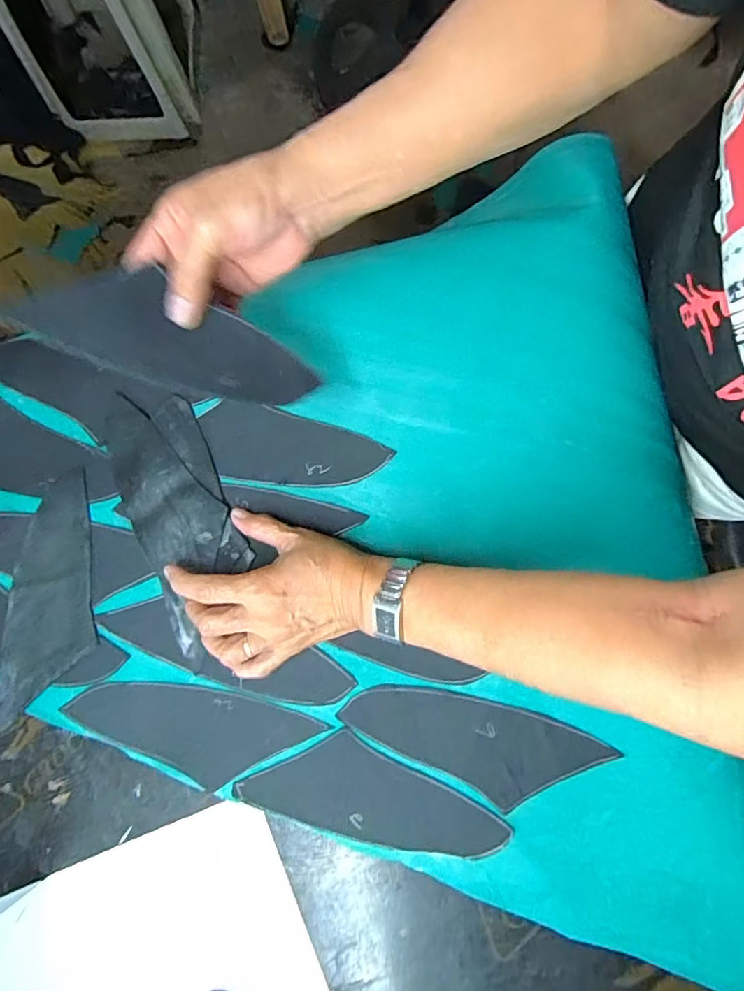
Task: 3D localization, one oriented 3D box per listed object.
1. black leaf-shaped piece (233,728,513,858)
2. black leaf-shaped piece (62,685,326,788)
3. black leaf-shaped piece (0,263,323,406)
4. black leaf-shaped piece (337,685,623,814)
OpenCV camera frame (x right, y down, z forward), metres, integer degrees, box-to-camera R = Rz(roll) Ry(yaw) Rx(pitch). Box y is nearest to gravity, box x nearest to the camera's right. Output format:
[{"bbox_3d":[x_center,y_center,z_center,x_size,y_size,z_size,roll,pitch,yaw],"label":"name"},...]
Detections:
[{"bbox_3d":[0.002,0.231,0.400,0.198,0.009,0.071,14,85,4],"label":"black leaf-shaped piece"},{"bbox_3d":[-0.139,0.178,0.403,0.181,0.004,0.066,18,85,5],"label":"black leaf-shaped piece"},{"bbox_3d":[-0.124,-0.099,0.327,0.175,0.009,0.061,15,79,-11],"label":"black leaf-shaped piece"},{"bbox_3d":[0.077,0.189,0.405,0.194,0.008,0.071,21,85,5],"label":"black leaf-shaped piece"}]

